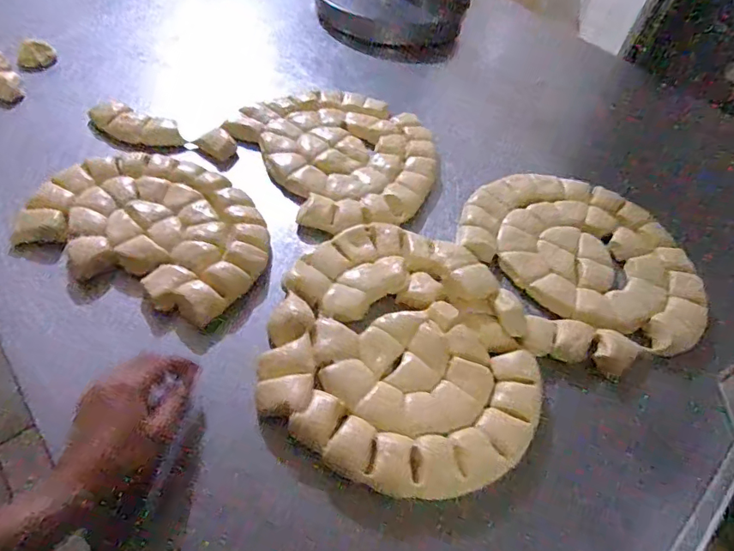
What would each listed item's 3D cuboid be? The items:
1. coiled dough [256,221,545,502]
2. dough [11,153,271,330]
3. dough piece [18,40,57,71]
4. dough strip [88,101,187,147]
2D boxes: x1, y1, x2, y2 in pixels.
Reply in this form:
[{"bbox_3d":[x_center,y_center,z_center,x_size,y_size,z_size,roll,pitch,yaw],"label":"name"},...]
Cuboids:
[{"bbox_3d":[0.037,0.067,0.500,0.260,0.027,0.289,9,51,-2],"label":"coiled dough"},{"bbox_3d":[-0.242,-0.061,0.562,0.270,0.030,0.186,28,53,13],"label":"dough"},{"bbox_3d":[-0.506,-0.335,0.746,0.051,0.039,0.033,-19,57,-23],"label":"dough piece"},{"bbox_3d":[-0.319,-0.204,0.676,0.124,0.024,0.062,23,52,9],"label":"dough strip"}]

